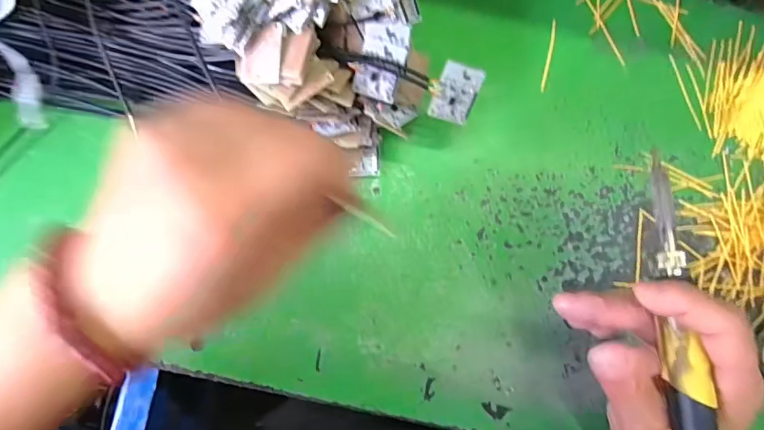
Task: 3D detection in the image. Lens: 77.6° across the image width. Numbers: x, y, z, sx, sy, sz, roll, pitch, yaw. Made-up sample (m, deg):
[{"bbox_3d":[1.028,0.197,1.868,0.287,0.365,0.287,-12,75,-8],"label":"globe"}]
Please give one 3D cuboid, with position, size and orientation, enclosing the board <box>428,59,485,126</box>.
[{"bbox_3d":[0.044,-0.072,0.282,0.024,0.004,0.034,16,111,-18],"label":"board"}]

